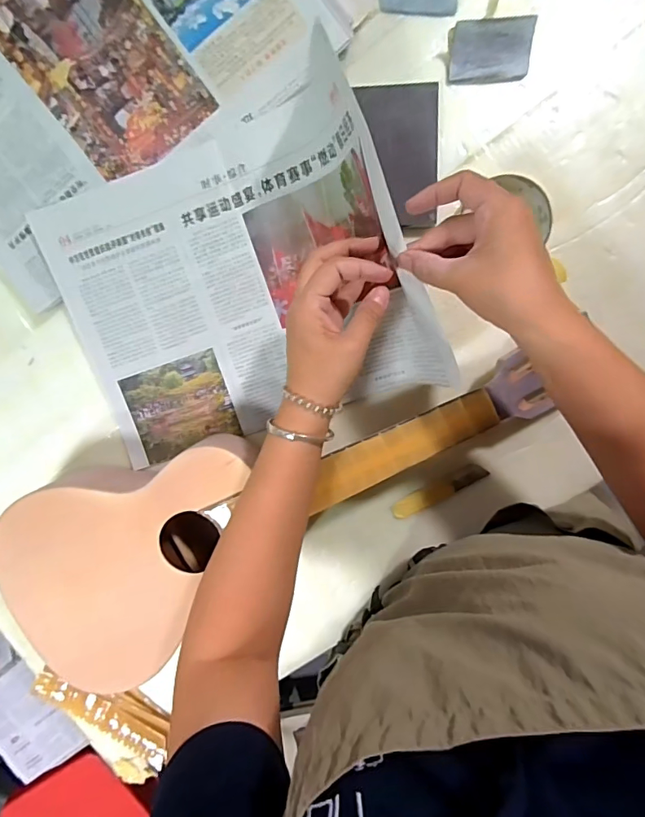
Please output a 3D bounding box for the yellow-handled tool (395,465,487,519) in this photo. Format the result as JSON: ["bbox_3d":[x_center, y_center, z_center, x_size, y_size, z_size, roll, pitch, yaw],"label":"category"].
[{"bbox_3d":[0.118,0.083,0.466,0.098,0.005,0.021,-27,96,7],"label":"yellow-handled tool"}]

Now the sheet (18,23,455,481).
[{"bbox_3d":[-0.089,-0.111,0.399,0.321,0.107,0.283,-17,97,6],"label":"sheet"}]

